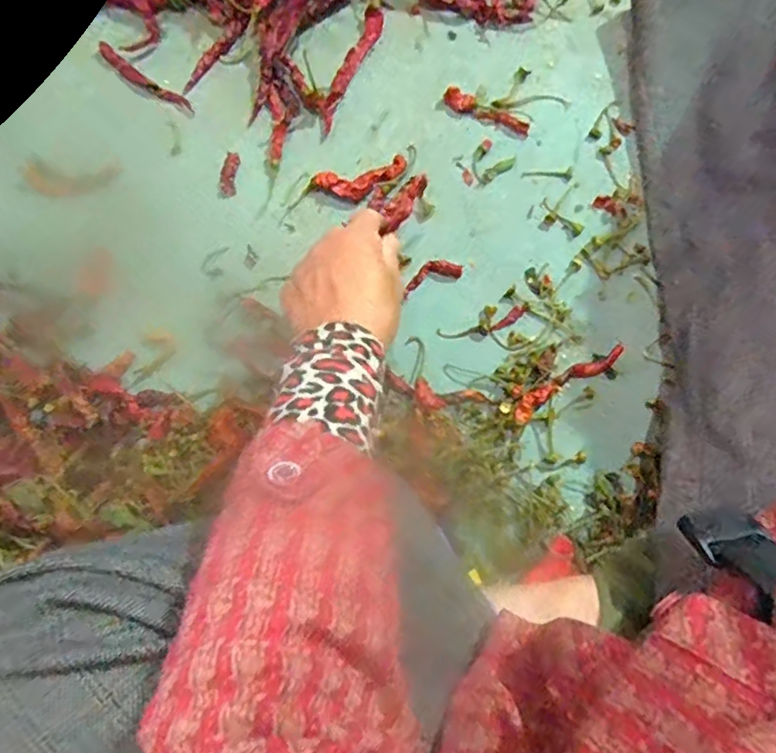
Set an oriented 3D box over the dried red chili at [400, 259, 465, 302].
[{"bbox_3d":[0.035,-0.081,0.478,0.054,0.006,0.021,-22,80,-6],"label":"dried red chili"}]

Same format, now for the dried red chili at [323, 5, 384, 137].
[{"bbox_3d":[-0.031,-0.266,0.513,0.018,0.009,0.125,21,78,3],"label":"dried red chili"}]

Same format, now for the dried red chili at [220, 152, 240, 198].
[{"bbox_3d":[-0.131,-0.167,0.489,0.015,0.004,0.038,4,78,-1],"label":"dried red chili"}]

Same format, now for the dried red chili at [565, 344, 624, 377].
[{"bbox_3d":[0.163,-0.009,0.466,0.048,0.009,0.014,-23,80,-6],"label":"dried red chili"}]

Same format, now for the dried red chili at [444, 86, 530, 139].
[{"bbox_3d":[0.085,-0.227,0.509,0.076,0.012,0.018,24,79,3],"label":"dried red chili"}]

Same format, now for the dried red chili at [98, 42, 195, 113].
[{"bbox_3d":[-0.208,-0.253,0.507,0.097,0.007,0.015,34,79,5],"label":"dried red chili"}]

